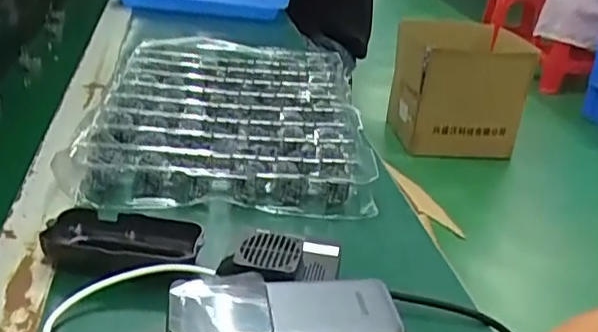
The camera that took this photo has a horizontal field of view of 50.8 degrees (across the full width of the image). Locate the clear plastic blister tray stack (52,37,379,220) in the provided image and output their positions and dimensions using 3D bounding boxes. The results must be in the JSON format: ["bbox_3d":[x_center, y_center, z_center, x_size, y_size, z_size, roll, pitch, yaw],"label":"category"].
[{"bbox_3d":[-0.074,-0.066,0.695,0.283,0.034,0.375,4,26,-4],"label":"clear plastic blister tray stack"}]

